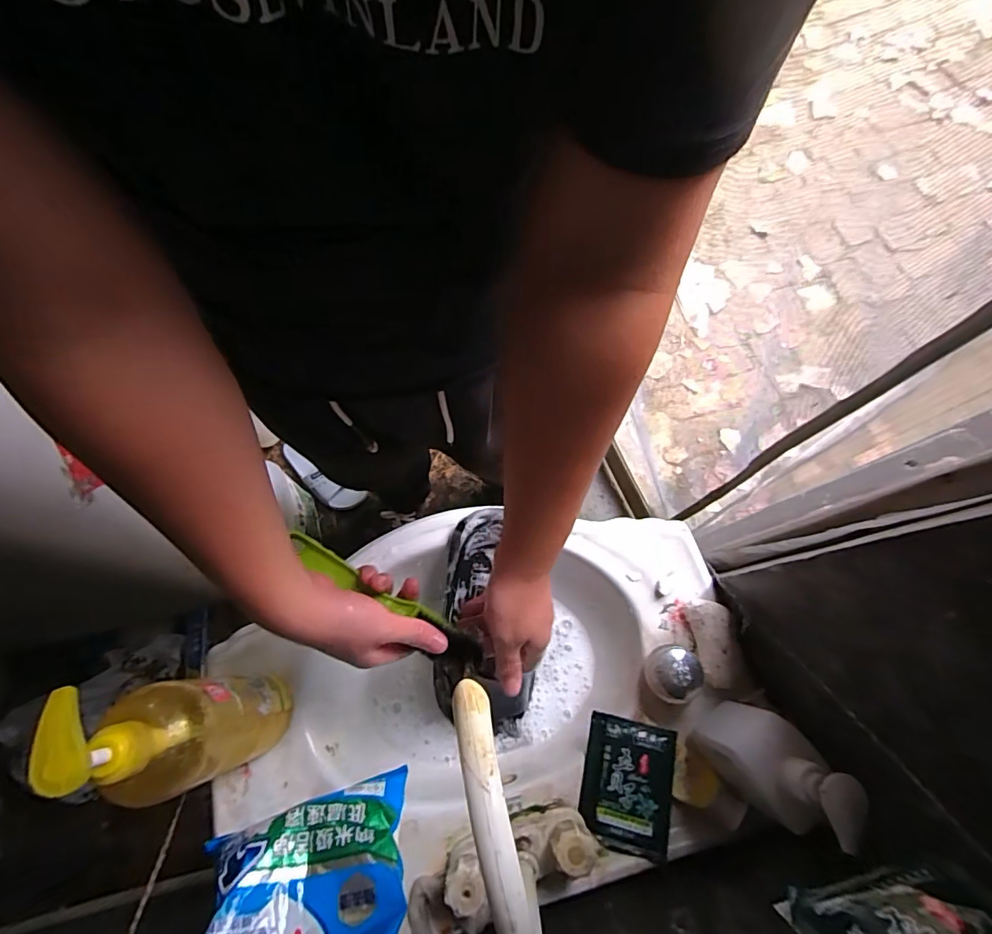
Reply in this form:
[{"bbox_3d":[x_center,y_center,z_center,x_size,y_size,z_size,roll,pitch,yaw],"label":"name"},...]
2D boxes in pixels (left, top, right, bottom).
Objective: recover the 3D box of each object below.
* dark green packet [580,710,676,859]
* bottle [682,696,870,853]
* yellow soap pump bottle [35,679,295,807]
[{"bbox_3d":[0.139,0.336,0.532,0.091,0.015,0.118,12,73,4],"label":"dark green packet"},{"bbox_3d":[0.249,0.267,0.450,0.063,0.194,0.084,-42,77,-12],"label":"bottle"},{"bbox_3d":[-0.248,0.215,0.414,0.066,0.257,0.087,-11,72,-3],"label":"yellow soap pump bottle"}]

